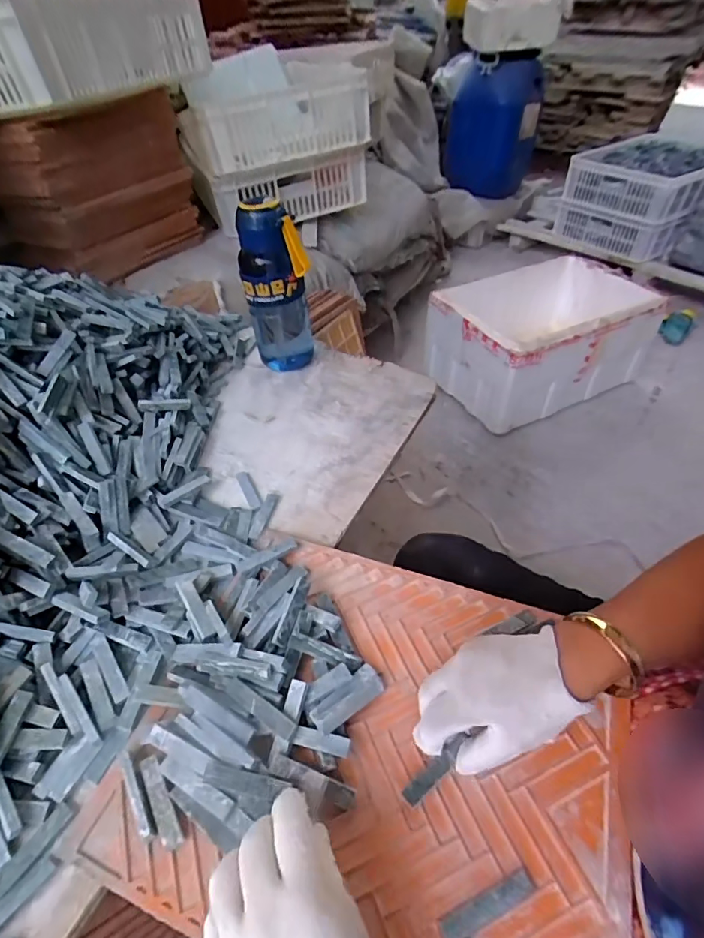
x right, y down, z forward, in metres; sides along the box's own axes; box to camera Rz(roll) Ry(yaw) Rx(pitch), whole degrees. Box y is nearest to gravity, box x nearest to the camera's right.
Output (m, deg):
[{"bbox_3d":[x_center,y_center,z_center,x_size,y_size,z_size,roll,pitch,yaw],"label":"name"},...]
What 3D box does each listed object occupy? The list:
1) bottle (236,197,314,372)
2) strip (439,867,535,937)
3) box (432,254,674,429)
[{"bbox_3d":[-0.099,-0.234,0.642,0.082,0.220,0.062,-8,45,-6],"label":"bottle"},{"bbox_3d":[0.084,0.272,0.299,0.063,0.006,0.013,-19,48,-16],"label":"strip"},{"bbox_3d":[0.508,-0.354,1.290,0.494,0.249,0.358,-17,49,-16],"label":"box"}]

